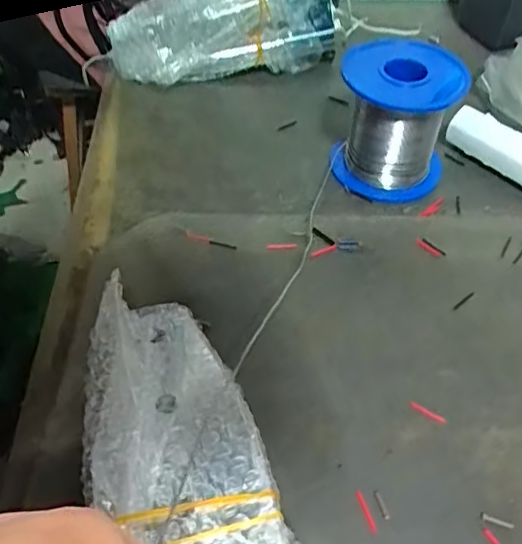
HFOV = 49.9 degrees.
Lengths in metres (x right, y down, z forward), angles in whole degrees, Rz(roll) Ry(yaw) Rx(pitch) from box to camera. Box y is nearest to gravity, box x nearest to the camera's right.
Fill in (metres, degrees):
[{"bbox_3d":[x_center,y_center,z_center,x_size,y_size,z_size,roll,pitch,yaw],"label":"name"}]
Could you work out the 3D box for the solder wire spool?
[{"bbox_3d":[0.076,-0.086,0.317,0.064,0.061,0.062,12,51,12],"label":"solder wire spool"}]

